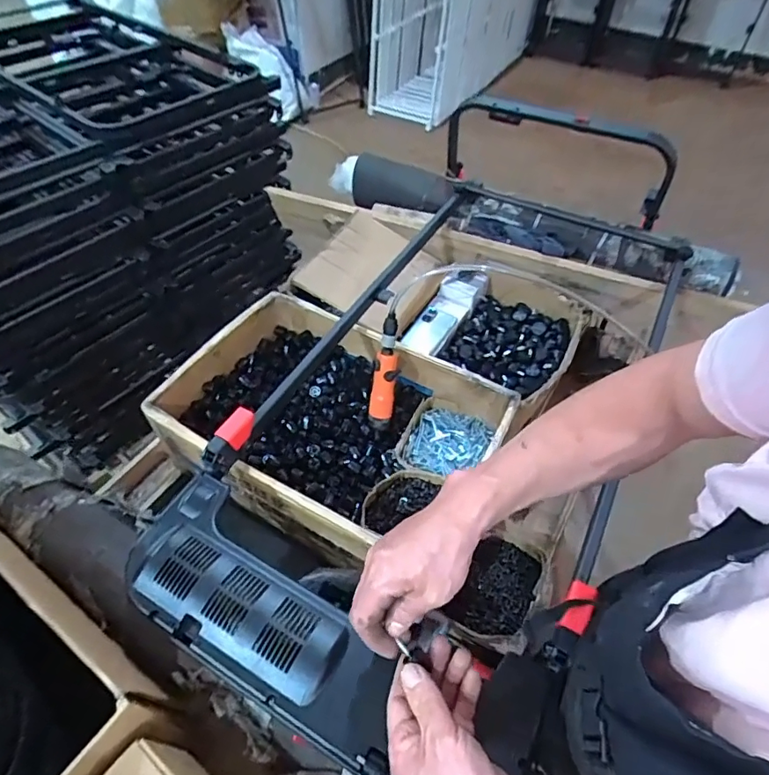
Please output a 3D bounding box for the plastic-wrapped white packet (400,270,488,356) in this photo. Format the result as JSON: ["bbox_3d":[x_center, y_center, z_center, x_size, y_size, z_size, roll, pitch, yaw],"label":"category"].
[{"bbox_3d":[0.132,-0.163,1.098,0.094,0.044,0.252,31,71,23],"label":"plastic-wrapped white packet"}]

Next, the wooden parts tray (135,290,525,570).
[{"bbox_3d":[-0.090,0.053,0.860,0.530,0.114,0.363,27,55,20],"label":"wooden parts tray"}]

